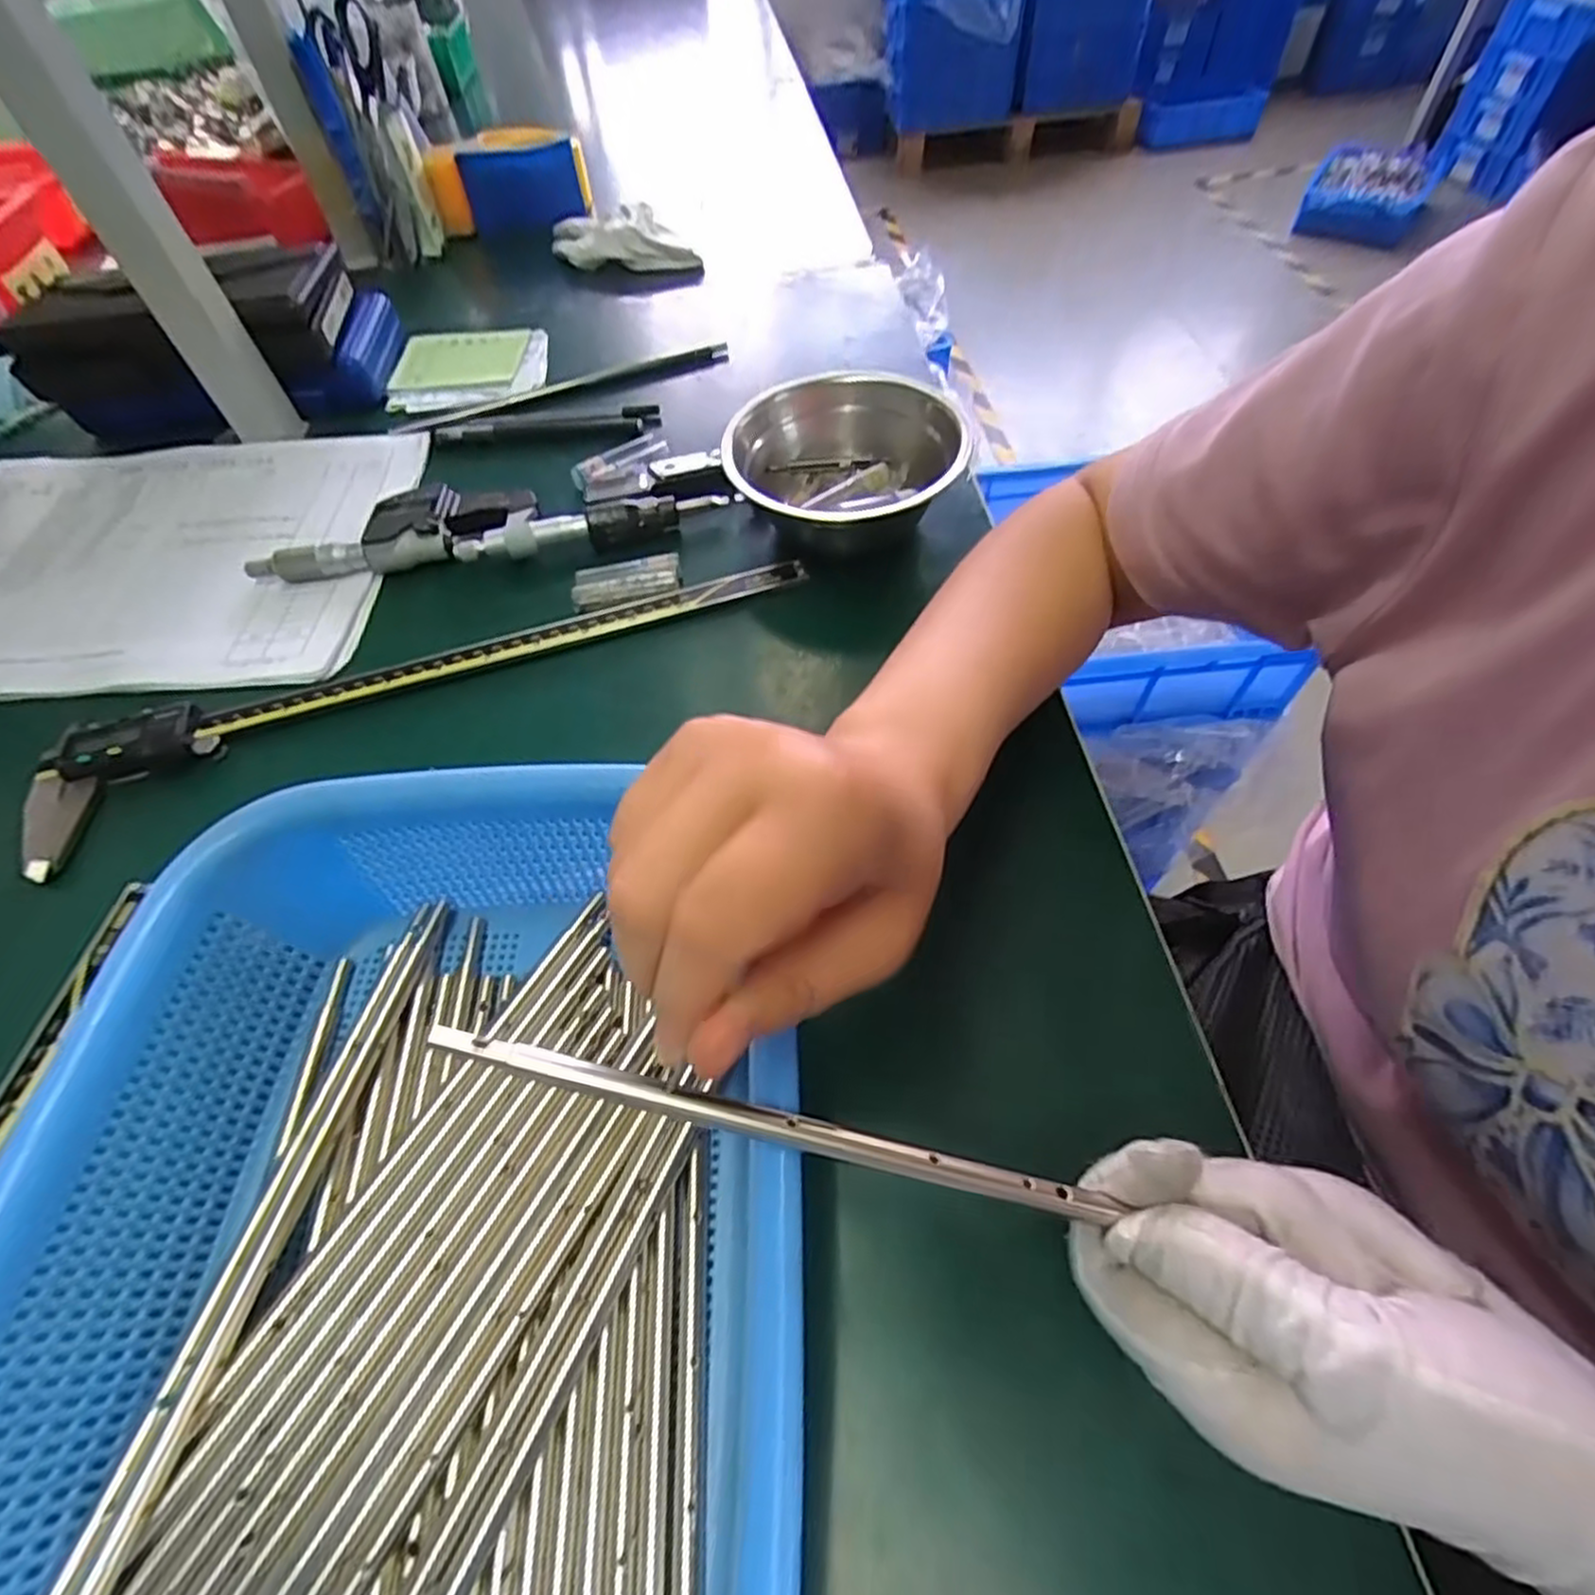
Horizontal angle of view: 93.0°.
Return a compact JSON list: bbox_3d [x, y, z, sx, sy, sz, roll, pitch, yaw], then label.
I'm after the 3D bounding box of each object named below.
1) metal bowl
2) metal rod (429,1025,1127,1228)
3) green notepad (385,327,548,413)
[{"bbox_3d":[0.023,-0.179,0.422,0.121,0.056,0.121,-2,55,3],"label":"metal bowl"},{"bbox_3d":[-0.004,0.080,0.185,0.168,0.004,0.008,16,57,-2],"label":"metal rod"},{"bbox_3d":[-0.243,-0.318,0.556,0.114,0.010,0.098,-5,55,1],"label":"green notepad"}]

